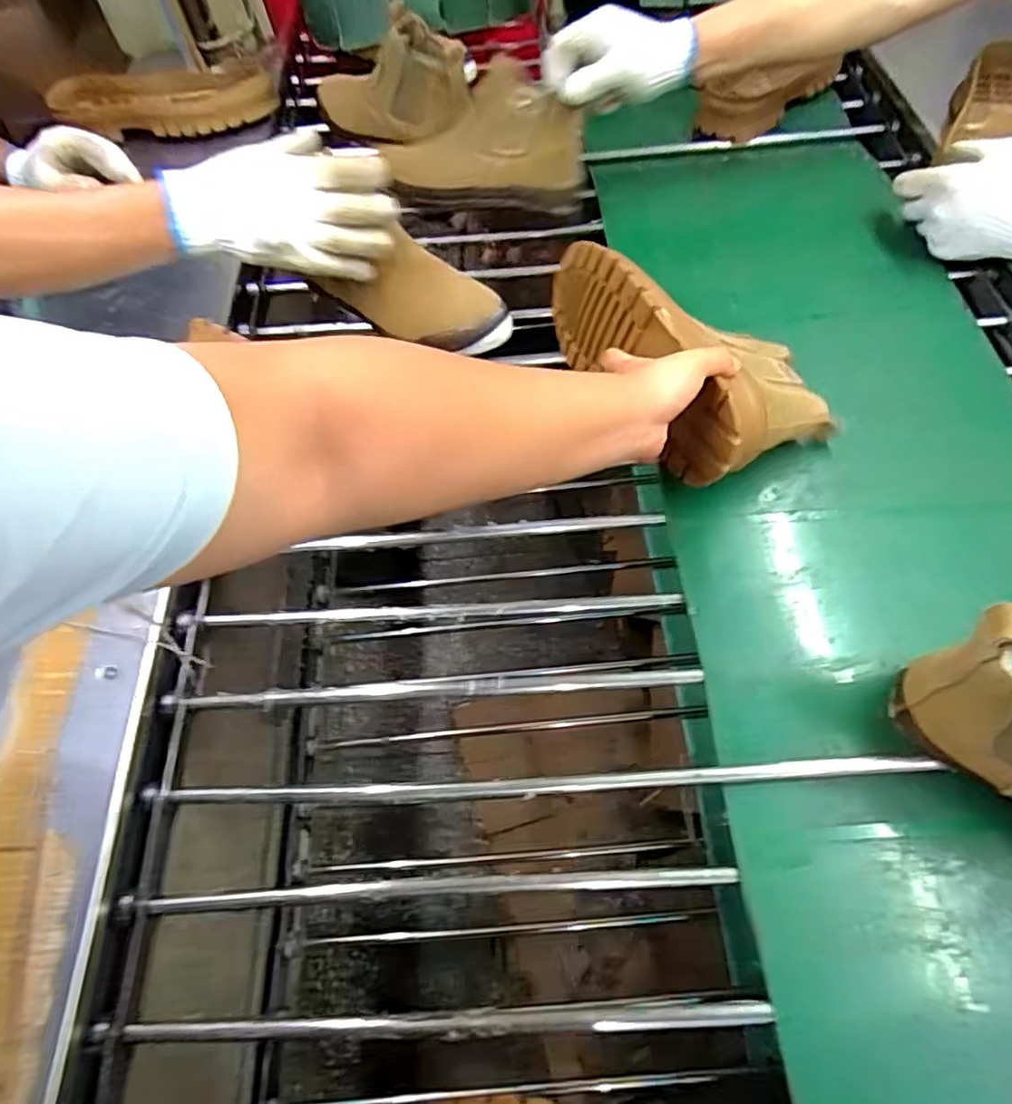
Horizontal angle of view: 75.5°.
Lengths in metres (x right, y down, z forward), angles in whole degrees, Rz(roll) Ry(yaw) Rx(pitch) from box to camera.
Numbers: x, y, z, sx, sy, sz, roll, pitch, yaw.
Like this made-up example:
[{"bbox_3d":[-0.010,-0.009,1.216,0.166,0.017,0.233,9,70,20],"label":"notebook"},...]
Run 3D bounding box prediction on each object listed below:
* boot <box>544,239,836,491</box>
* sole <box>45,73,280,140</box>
[{"bbox_3d":[0.146,-0.191,0.588,0.153,0.109,0.283,-34,67,-15],"label":"boot"},{"bbox_3d":[-0.432,-0.577,0.835,0.255,0.055,0.112,-7,58,2],"label":"sole"}]

